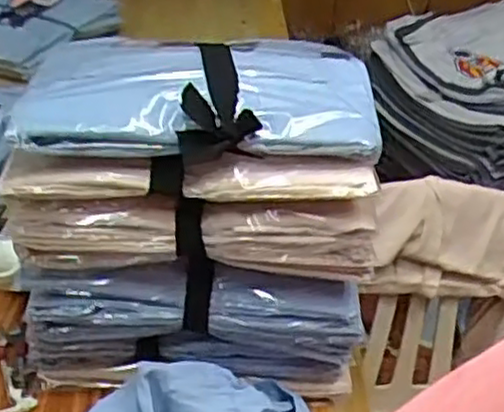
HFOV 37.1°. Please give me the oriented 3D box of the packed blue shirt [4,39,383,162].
[{"bbox_3d":[-0.040,-0.091,0.558,0.245,0.035,0.156,1,34,-8],"label":"packed blue shirt"}]

